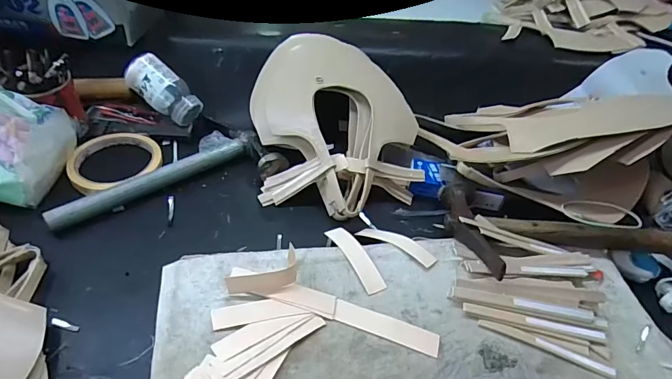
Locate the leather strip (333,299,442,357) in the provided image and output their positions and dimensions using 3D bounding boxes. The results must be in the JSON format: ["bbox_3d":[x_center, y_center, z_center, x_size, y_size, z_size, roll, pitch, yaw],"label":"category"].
[{"bbox_3d":[0.040,0.107,0.334,0.084,0.004,0.018,18,45,11],"label":"leather strip"}]

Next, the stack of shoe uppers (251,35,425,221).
[{"bbox_3d":[-0.001,-0.086,0.502,0.187,0.075,0.261,-4,45,-12],"label":"stack of shoe uppers"}]

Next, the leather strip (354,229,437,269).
[{"bbox_3d":[0.057,0.050,0.404,0.082,0.008,0.020,22,47,38],"label":"leather strip"}]

